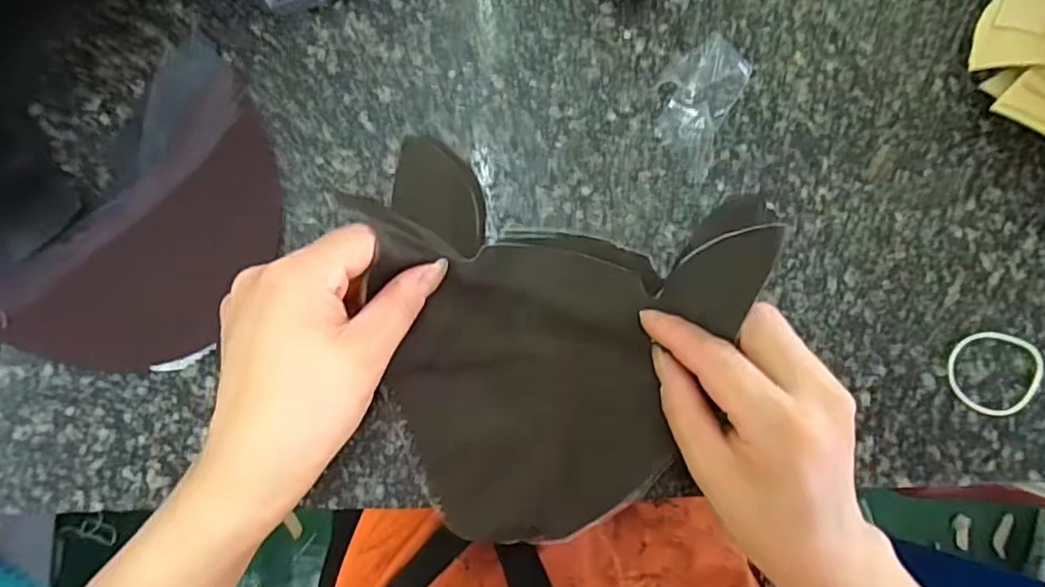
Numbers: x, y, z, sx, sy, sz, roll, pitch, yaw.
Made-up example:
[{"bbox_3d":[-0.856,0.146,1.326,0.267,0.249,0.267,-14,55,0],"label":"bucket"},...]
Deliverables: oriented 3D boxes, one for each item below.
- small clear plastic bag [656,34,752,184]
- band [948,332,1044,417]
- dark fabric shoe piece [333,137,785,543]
[{"bbox_3d":[0.094,-0.104,0.335,0.040,0.004,0.077,24,84,2],"label":"small clear plastic bag"},{"bbox_3d":[0.245,0.042,0.320,0.049,0.004,0.043,16,84,1],"label":"band"},{"bbox_3d":[0.004,0.024,0.287,0.175,0.055,0.176,14,84,1],"label":"dark fabric shoe piece"}]

